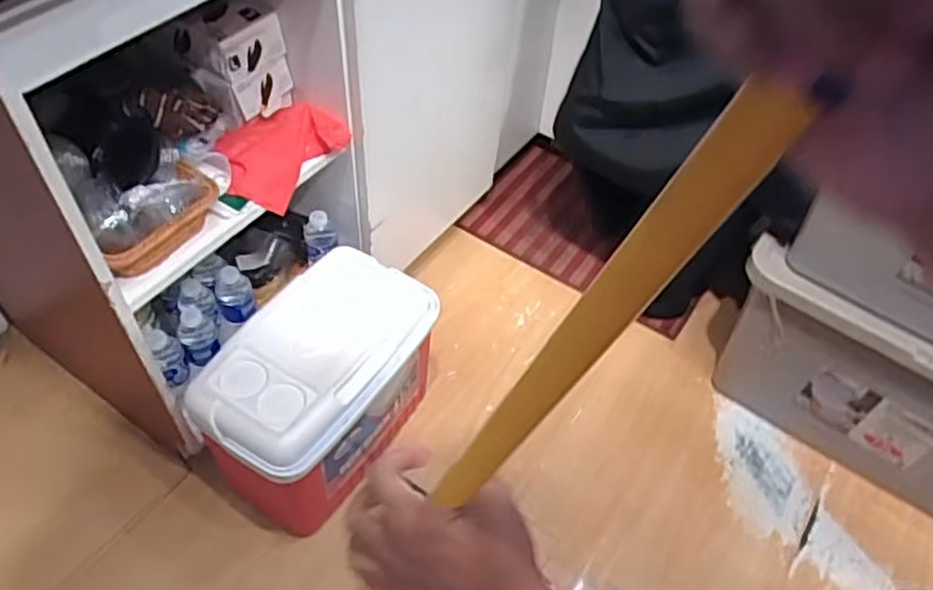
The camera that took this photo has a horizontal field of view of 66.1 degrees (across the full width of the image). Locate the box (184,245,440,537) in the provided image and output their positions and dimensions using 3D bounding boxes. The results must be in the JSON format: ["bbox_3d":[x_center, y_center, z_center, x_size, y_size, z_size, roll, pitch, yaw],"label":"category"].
[{"bbox_3d":[-0.245,0.178,1.246,0.236,0.333,0.409,27,54,17],"label":"box"}]

